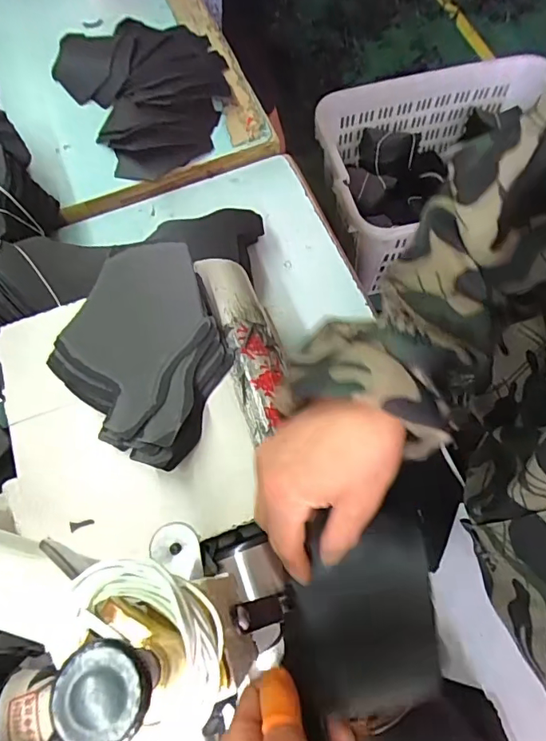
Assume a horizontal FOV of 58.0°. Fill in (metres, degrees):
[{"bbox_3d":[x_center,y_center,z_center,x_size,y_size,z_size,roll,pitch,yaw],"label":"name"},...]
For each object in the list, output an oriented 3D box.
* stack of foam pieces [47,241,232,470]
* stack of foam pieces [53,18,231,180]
[{"bbox_3d":[-0.096,-0.018,0.381,0.140,0.041,0.148,30,68,10],"label":"stack of foam pieces"},{"bbox_3d":[-0.183,-0.415,0.706,0.222,0.072,0.300,-16,68,-10],"label":"stack of foam pieces"}]

